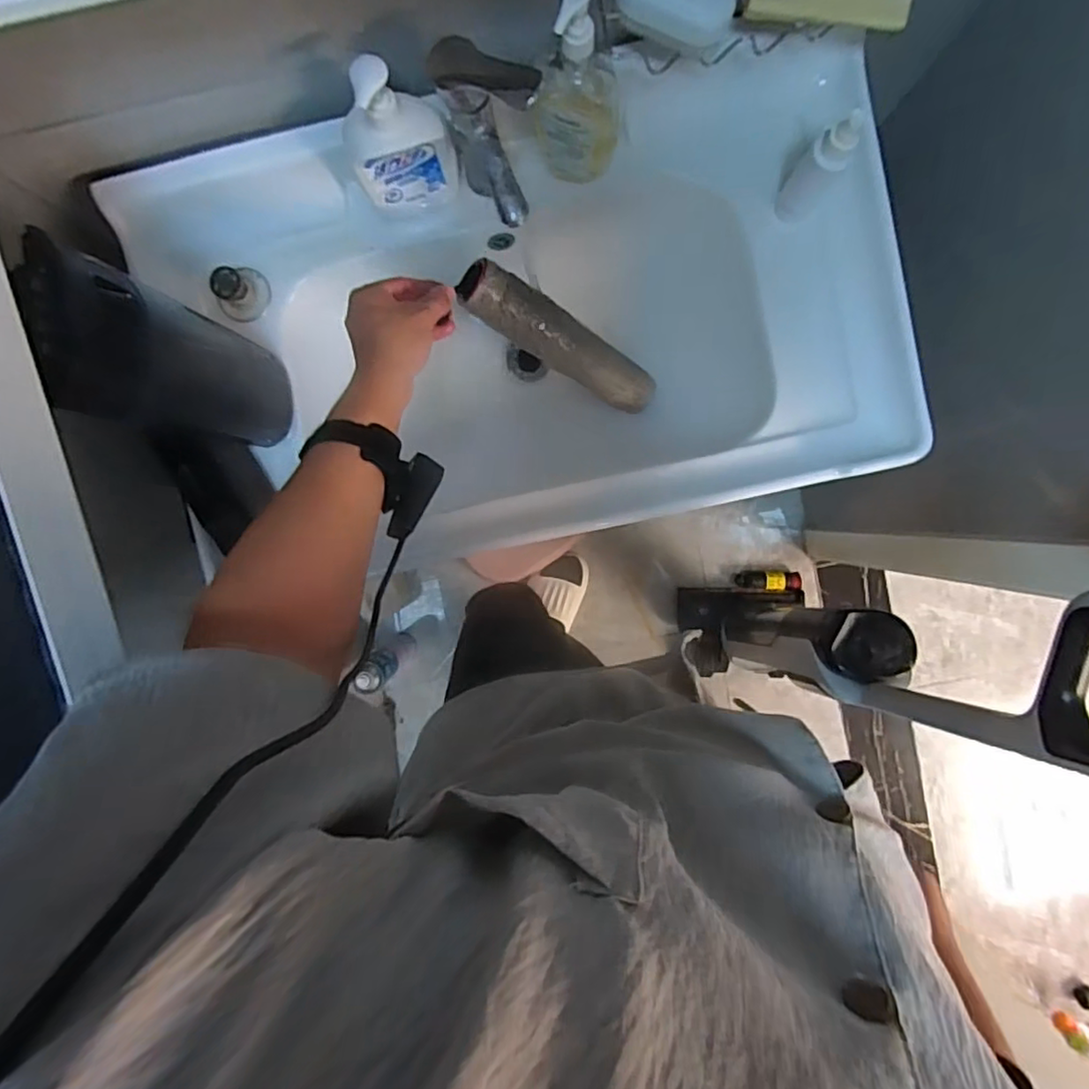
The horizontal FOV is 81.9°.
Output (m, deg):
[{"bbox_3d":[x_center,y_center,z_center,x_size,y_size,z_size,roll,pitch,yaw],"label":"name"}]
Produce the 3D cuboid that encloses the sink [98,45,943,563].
[{"bbox_3d":[-0.015,-0.237,0.756,0.791,0.230,0.455,-12,92,2],"label":"sink"}]

